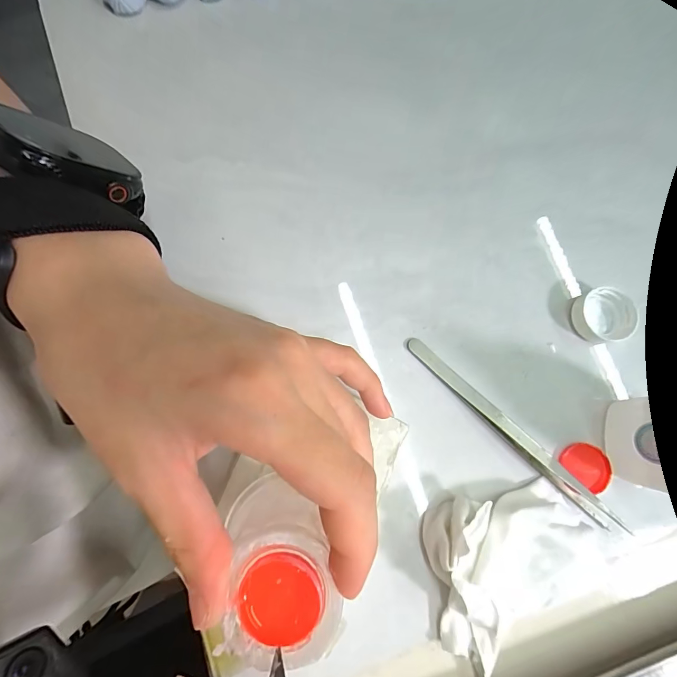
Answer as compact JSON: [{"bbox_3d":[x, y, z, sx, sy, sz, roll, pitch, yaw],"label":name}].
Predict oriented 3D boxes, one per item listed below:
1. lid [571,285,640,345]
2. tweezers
[{"bbox_3d":[0.146,-0.012,0.203,0.032,0.010,0.029,-17,81,-6],"label":"lid"},{"bbox_3d":[0.087,0.047,0.189,0.131,0.010,0.008,44,80,5],"label":"tweezers"}]

